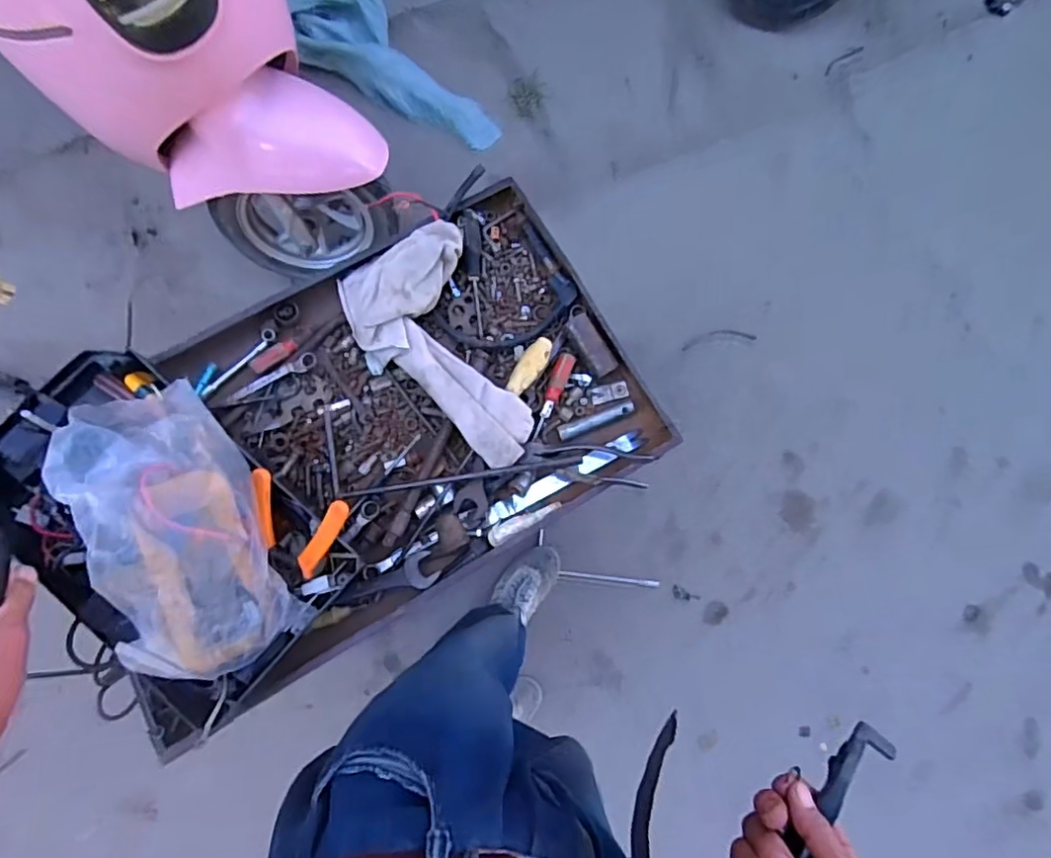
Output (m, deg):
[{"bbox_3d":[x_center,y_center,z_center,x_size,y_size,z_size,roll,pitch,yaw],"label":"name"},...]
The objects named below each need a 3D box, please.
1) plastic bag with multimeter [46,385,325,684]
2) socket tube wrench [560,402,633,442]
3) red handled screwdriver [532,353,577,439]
[{"bbox_3d":[-0.323,0.097,0.551,0.142,0.085,0.267,-21,85,-5],"label":"plastic bag with multimeter"},{"bbox_3d":[0.087,-0.010,0.732,0.096,0.011,0.018,-21,85,-5],"label":"socket tube wrench"},{"bbox_3d":[0.030,-0.040,0.721,0.021,0.013,0.112,26,82,0],"label":"red handled screwdriver"}]

